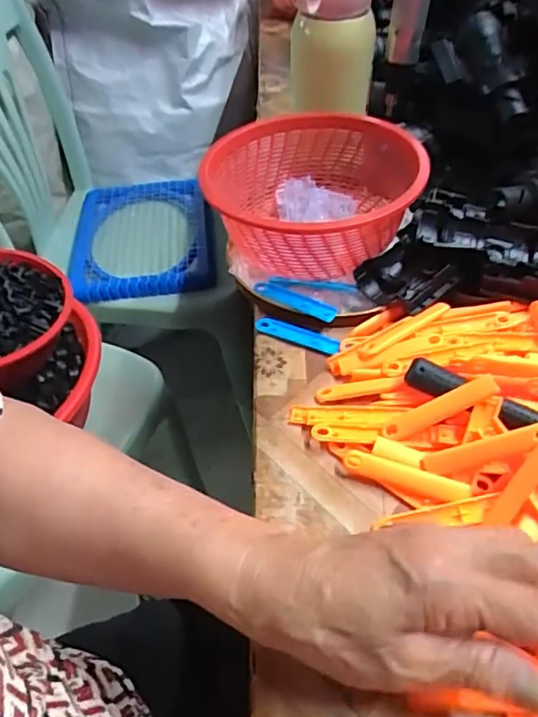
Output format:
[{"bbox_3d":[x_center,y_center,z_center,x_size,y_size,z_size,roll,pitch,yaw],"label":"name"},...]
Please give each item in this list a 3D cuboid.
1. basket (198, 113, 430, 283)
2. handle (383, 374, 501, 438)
[{"bbox_3d":[0.038,-0.139,0.488,0.176,0.073,0.180,2,48,6],"label":"basket"},{"bbox_3d":[0.108,0.032,0.362,0.075,0.009,0.013,-29,45,18],"label":"handle"}]

